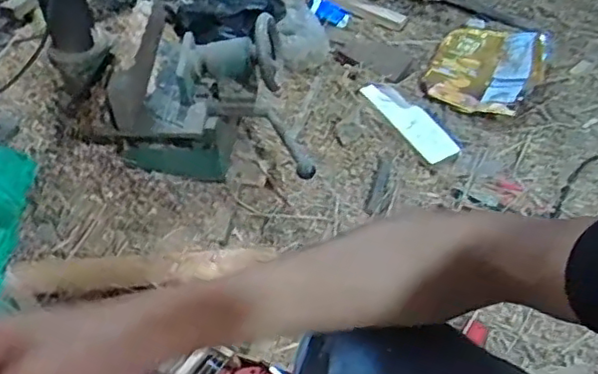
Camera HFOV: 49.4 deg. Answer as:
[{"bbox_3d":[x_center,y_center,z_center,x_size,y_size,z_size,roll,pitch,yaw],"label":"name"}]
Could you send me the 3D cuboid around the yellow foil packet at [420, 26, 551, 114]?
[{"bbox_3d":[0.393,-0.253,1.359,0.213,0.025,0.280,20,52,17],"label":"yellow foil packet"}]

